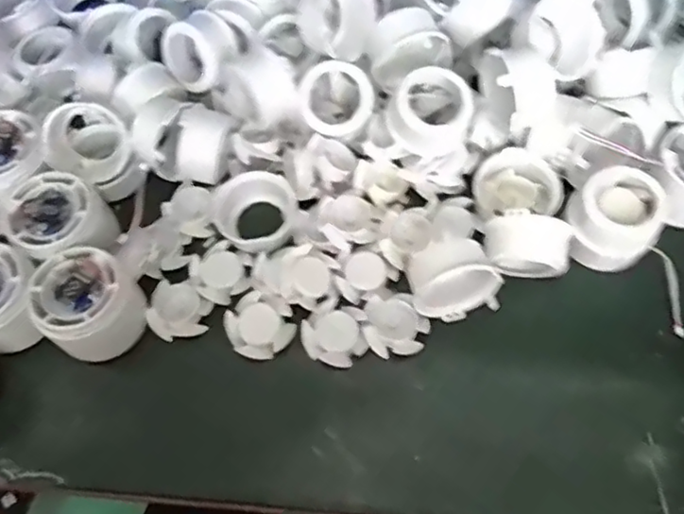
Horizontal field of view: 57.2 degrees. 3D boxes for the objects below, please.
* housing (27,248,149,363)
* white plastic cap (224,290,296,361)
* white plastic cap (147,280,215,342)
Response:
[{"bbox_3d":[-0.153,0.029,0.384,0.061,0.044,0.055,42,76,17],"label":"housing"},{"bbox_3d":[-0.054,0.045,0.391,0.040,0.009,0.034,38,75,16],"label":"white plastic cap"},{"bbox_3d":[-0.104,0.033,0.401,0.038,0.012,0.038,-1,68,3],"label":"white plastic cap"}]

